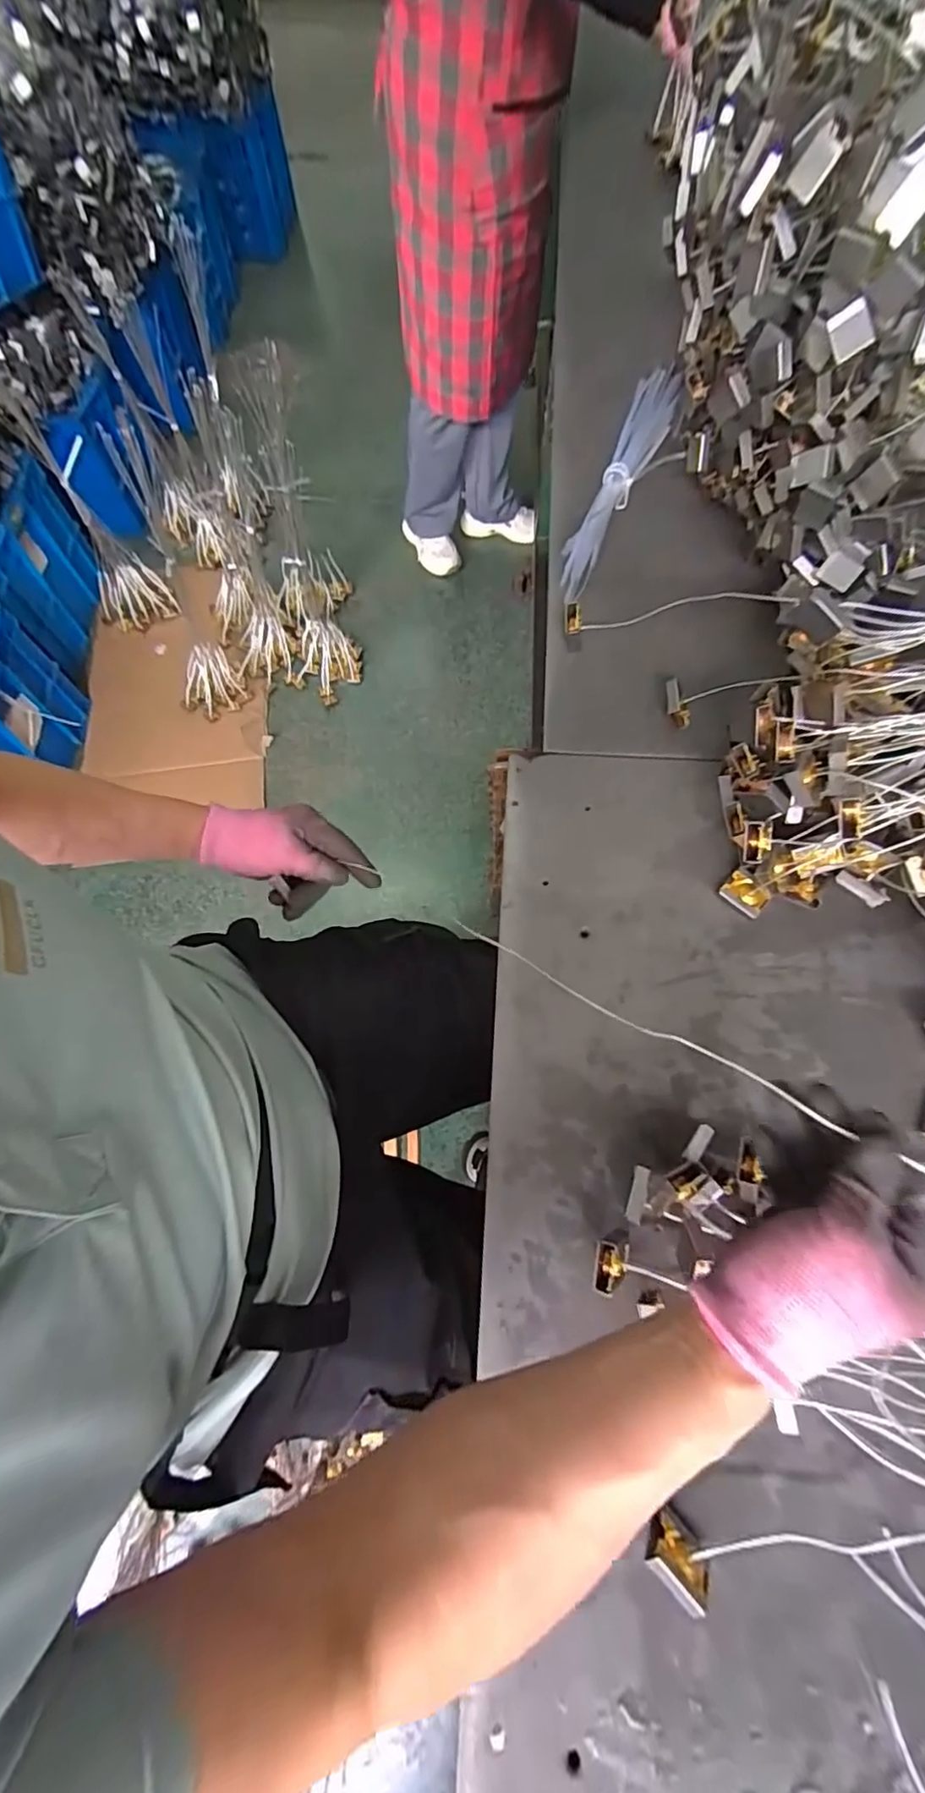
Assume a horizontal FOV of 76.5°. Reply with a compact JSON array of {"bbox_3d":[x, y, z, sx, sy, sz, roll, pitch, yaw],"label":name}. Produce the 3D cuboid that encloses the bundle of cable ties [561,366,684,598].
[{"bbox_3d":[0.196,-0.499,0.687,0.066,0.037,0.400,20,72,8],"label":"bundle of cable ties"}]

